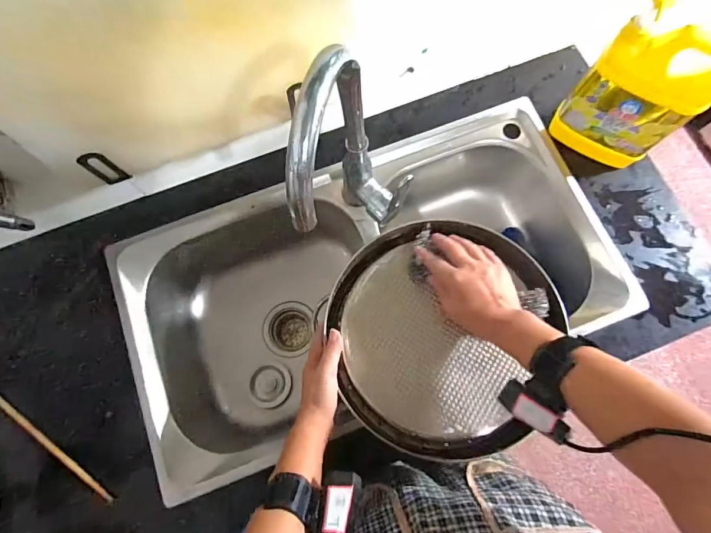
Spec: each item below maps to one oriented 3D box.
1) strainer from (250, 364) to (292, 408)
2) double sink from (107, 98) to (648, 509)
[{"bbox_3d":[-0.160,0.226,0.749,0.073,0.011,0.075,-5,75,-1],"label":"strainer"},{"bbox_3d":[0.021,0.041,0.697,0.737,0.216,0.384,-21,76,-5],"label":"double sink"}]

